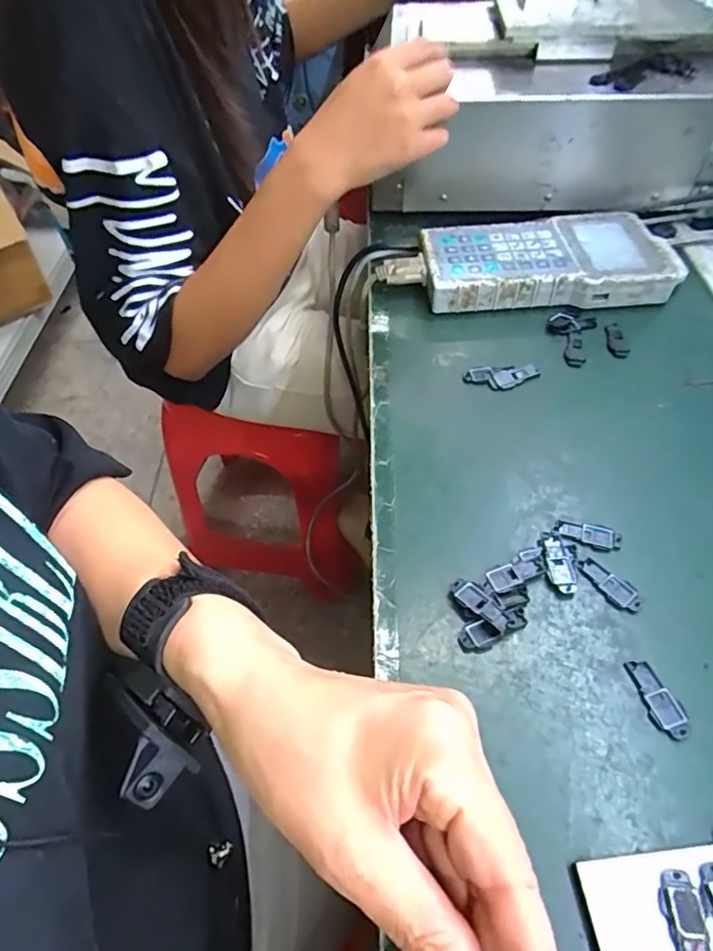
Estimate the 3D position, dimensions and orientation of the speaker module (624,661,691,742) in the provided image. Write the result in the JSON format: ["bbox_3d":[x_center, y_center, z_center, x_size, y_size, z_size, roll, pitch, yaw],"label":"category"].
[{"bbox_3d":[0.153,0.112,0.290,0.016,0.004,0.040,-15,52,-9],"label":"speaker module"}]

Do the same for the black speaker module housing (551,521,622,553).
[{"bbox_3d":[0.141,0.036,0.351,0.040,0.004,0.017,14,53,14],"label":"black speaker module housing"}]

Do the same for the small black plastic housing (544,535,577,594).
[{"bbox_3d":[0.119,0.052,0.338,0.013,0.004,0.037,-4,51,0],"label":"small black plastic housing"}]

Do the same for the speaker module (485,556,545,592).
[{"bbox_3d":[0.093,0.055,0.334,0.035,0.004,0.014,-21,53,-13],"label":"speaker module"}]

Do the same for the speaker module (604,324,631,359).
[{"bbox_3d":[0.210,-0.109,0.464,0.016,0.004,0.036,2,51,5],"label":"speaker module"}]

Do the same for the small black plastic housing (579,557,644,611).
[{"bbox_3d":[0.147,0.061,0.330,0.015,0.004,0.037,-31,56,-20],"label":"small black plastic housing"}]

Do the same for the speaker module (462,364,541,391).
[{"bbox_3d":[0.112,-0.076,0.443,0.056,0.006,0.021,0,51,3],"label":"speaker module"}]

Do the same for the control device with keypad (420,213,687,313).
[{"bbox_3d":[0.171,-0.188,0.511,0.223,0.033,0.103,-6,51,-1],"label":"control device with keypad"}]

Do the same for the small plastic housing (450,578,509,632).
[{"bbox_3d":[0.069,0.073,0.322,0.014,0.006,0.036,-36,58,-23],"label":"small plastic housing"}]

